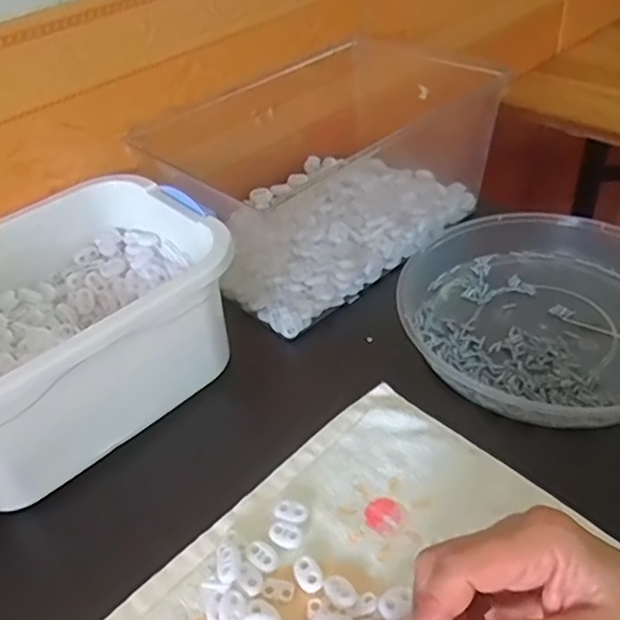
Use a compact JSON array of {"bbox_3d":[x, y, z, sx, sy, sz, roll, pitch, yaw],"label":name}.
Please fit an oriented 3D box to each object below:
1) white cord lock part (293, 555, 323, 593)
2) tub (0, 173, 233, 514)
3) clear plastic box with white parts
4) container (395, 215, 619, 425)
[{"bbox_3d":[-0.001,0.156,0.359,0.015,0.004,0.022,-21,43,-14],"label":"white cord lock part"},{"bbox_3d":[-0.189,0.007,0.454,0.244,0.093,0.191,-34,47,-27],"label":"tub"},{"bbox_3d":[0.007,-0.140,0.597,0.287,0.132,0.215,-35,48,-28],"label":"clear plastic box with white parts"},{"bbox_3d":[0.190,0.000,0.485,0.227,0.049,0.222,-5,42,4],"label":"container"}]

